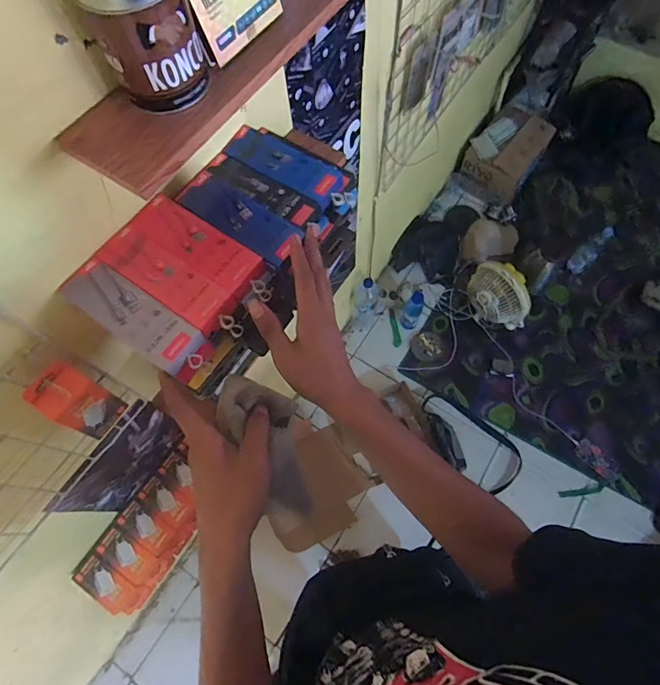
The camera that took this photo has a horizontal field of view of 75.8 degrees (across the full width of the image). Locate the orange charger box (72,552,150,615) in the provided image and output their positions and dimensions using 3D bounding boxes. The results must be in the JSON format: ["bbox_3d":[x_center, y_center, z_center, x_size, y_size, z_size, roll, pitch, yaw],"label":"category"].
[{"bbox_3d":[-0.404,0.454,0.783,0.133,0.029,0.059,41,73,-7],"label":"orange charger box"}]

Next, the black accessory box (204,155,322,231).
[{"bbox_3d":[-0.085,-0.186,0.517,0.151,0.023,0.042,30,72,13],"label":"black accessory box"}]

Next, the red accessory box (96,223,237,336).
[{"bbox_3d":[-0.175,-0.070,0.448,0.152,0.024,0.049,34,72,14],"label":"red accessory box"}]

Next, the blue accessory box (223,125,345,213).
[{"bbox_3d":[-0.060,-0.224,0.534,0.151,0.027,0.056,30,72,13],"label":"blue accessory box"}]

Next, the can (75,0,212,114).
[{"bbox_3d":[-0.146,-0.245,0.328,0.080,0.097,0.069,-15,68,-5],"label":"can"}]

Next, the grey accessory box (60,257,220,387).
[{"bbox_3d":[-0.196,-0.024,0.437,0.161,0.032,0.052,32,72,14],"label":"grey accessory box"}]

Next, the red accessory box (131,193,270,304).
[{"bbox_3d":[-0.145,-0.107,0.465,0.151,0.025,0.053,33,72,14],"label":"red accessory box"}]

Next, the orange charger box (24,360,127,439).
[{"bbox_3d":[-0.289,0.070,0.497,0.043,0.116,0.063,32,72,13],"label":"orange charger box"}]

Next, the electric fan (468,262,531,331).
[{"bbox_3d":[0.600,-0.157,1.532,0.133,0.246,0.249,-41,72,-14],"label":"electric fan"}]

